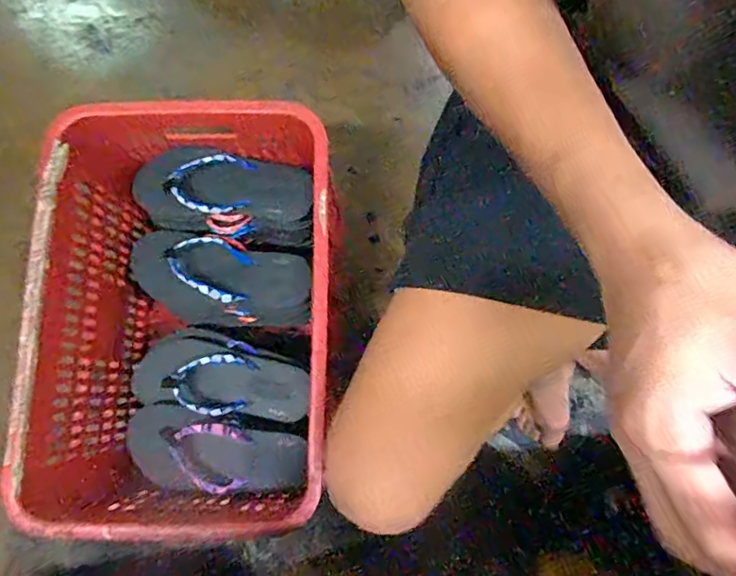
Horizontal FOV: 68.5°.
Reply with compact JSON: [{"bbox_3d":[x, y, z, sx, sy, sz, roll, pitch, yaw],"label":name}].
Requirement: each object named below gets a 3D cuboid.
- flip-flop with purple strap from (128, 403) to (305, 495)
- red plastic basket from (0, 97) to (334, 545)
[{"bbox_3d":[-0.209,0.214,0.704,0.208,0.055,0.096,13,80,3],"label":"flip-flop with purple strap"},{"bbox_3d":[-0.248,0.030,0.728,0.327,0.174,0.540,1,80,1],"label":"red plastic basket"}]

